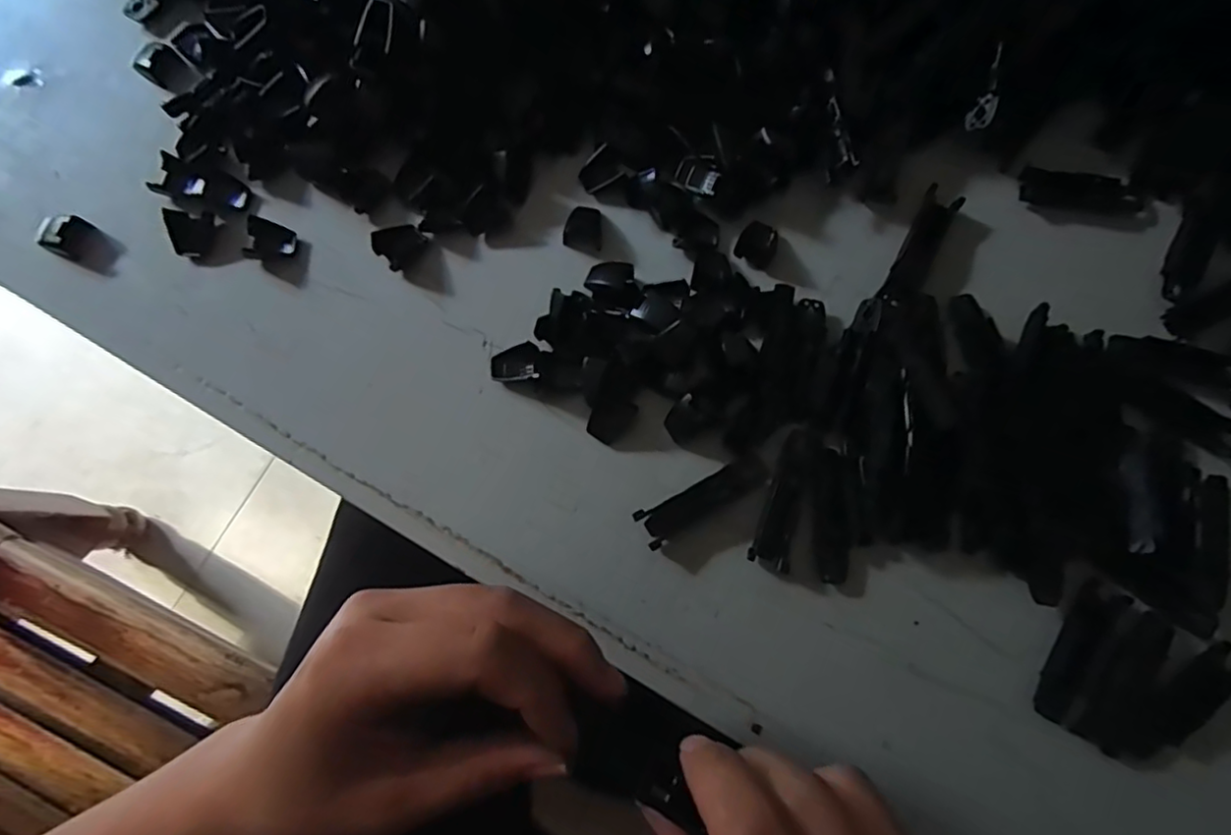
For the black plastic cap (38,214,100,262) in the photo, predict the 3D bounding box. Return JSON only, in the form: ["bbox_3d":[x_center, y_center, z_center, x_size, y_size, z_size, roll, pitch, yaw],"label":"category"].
[{"bbox_3d":[-0.264,-0.088,0.298,0.020,0.012,0.020,25,80,4],"label":"black plastic cap"}]

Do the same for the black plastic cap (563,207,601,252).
[{"bbox_3d":[-0.016,-0.096,0.312,0.018,0.007,0.023,8,79,0],"label":"black plastic cap"}]

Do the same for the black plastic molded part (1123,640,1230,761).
[{"bbox_3d":[0.247,0.125,0.268,0.066,0.005,0.021,-34,82,-7],"label":"black plastic molded part"}]

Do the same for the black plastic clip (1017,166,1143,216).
[{"bbox_3d":[0.243,-0.117,0.321,0.065,0.007,0.018,6,79,0],"label":"black plastic clip"}]

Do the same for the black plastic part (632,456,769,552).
[{"bbox_3d":[0.041,0.037,0.285,0.064,0.009,0.016,-28,81,-6],"label":"black plastic part"}]

